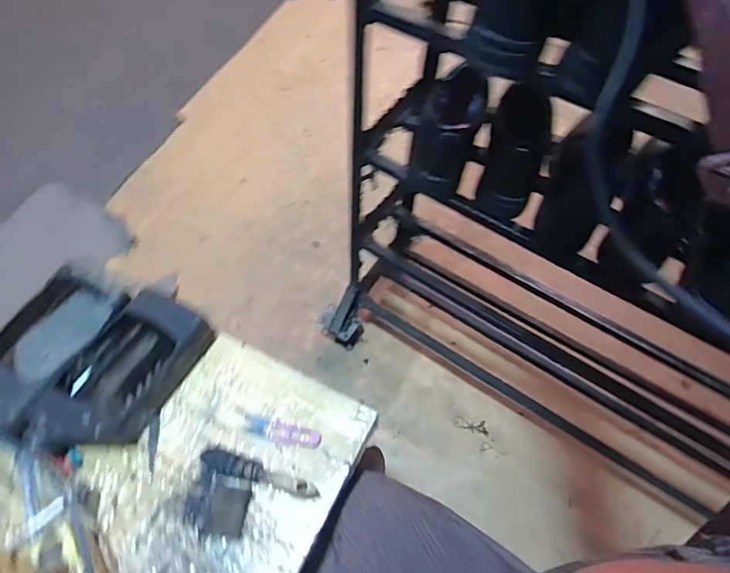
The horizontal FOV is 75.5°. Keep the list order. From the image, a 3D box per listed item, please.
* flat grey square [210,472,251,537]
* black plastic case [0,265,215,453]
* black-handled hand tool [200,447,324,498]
[{"bbox_3d":[-0.157,0.252,0.543,0.045,0.006,0.061,6,60,2],"label":"flat grey square"},{"bbox_3d":[-0.354,0.100,0.603,0.233,0.075,0.206,17,61,8],"label":"black plastic case"},{"bbox_3d":[-0.124,0.217,0.551,0.145,0.022,0.025,13,60,6],"label":"black-handled hand tool"}]

